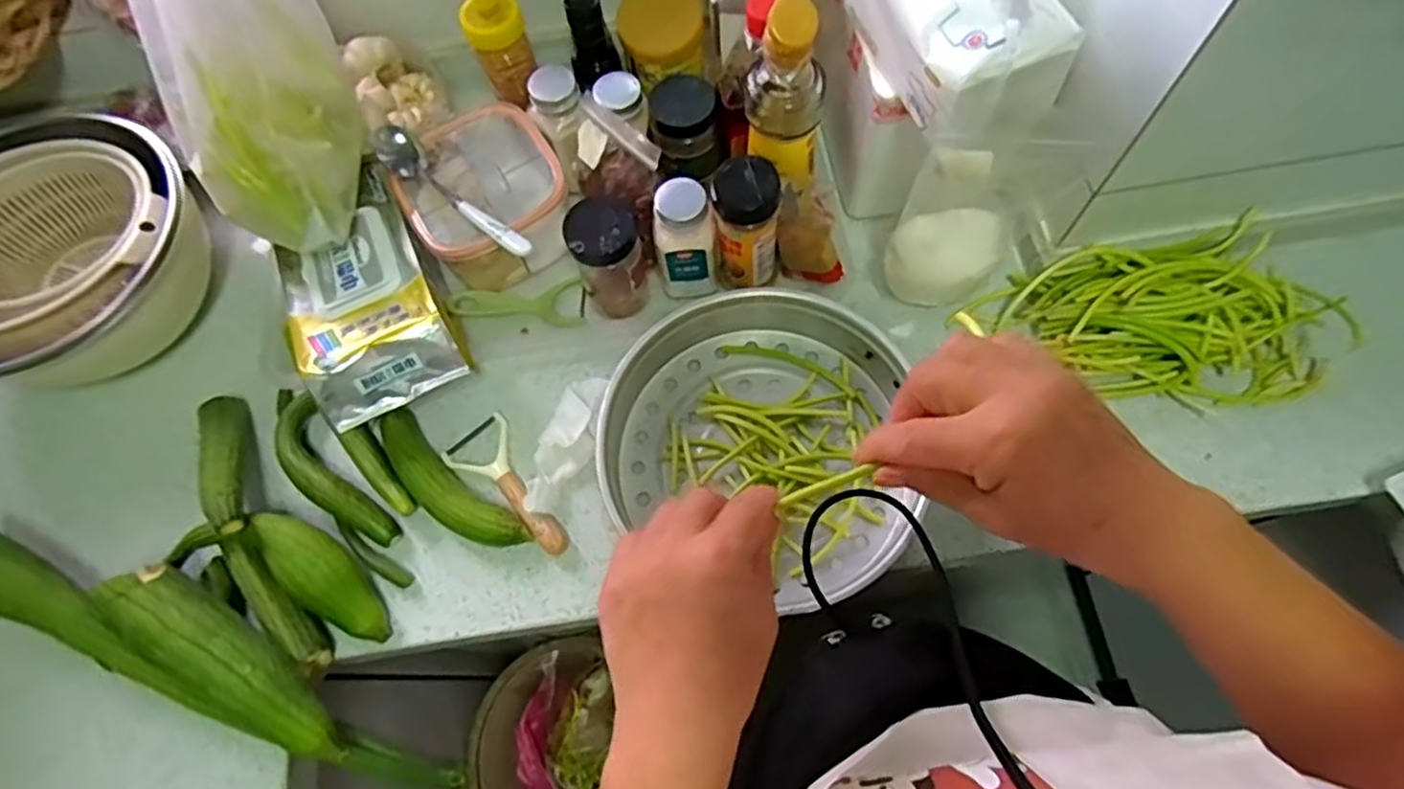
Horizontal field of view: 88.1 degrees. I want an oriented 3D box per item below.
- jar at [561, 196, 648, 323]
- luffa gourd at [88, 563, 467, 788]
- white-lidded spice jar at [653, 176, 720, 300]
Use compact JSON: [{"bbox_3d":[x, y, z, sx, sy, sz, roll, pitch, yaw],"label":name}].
[{"bbox_3d":[-0.078,-0.113,0.623,0.057,0.124,0.048,-10,71,-1],"label":"jar"},{"bbox_3d":[-0.312,0.219,0.526,0.293,0.066,0.058,34,75,0],"label":"luffa gourd"},{"bbox_3d":[-0.014,-0.132,0.631,0.049,0.111,0.056,-10,71,-1],"label":"white-lidded spice jar"}]

